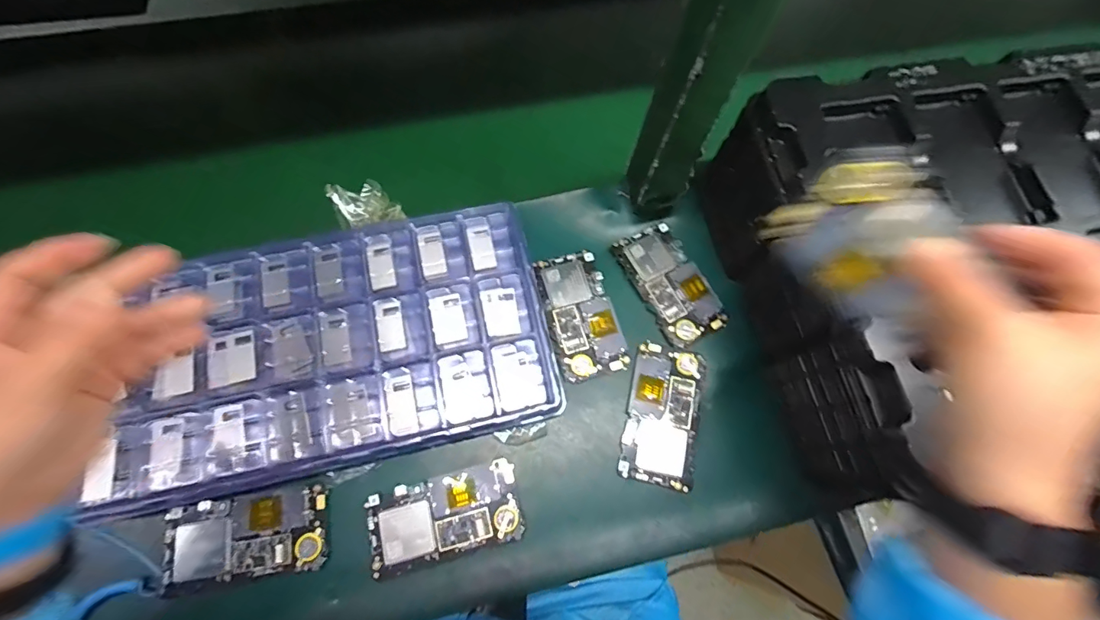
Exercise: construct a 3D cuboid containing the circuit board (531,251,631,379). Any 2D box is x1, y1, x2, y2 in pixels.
[{"bbox_3d":[0.030,0.004,0.454,0.064,0.012,0.122,-15,71,-8],"label":"circuit board"}]

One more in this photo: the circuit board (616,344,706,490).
[{"bbox_3d":[0.105,0.096,0.429,0.067,0.012,0.123,13,70,3],"label":"circuit board"}]

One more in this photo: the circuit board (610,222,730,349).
[{"bbox_3d":[0.121,-0.027,0.470,0.068,0.012,0.123,-27,73,-12],"label":"circuit board"}]

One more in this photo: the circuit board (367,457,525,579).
[{"bbox_3d":[-0.088,0.173,0.390,0.122,0.007,0.061,-11,70,-6],"label":"circuit board"}]

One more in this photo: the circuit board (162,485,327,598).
[{"bbox_3d":[-0.246,0.185,0.377,0.119,0.012,0.062,-7,70,-5],"label":"circuit board"}]

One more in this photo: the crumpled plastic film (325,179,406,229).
[{"bbox_3d":[-0.186,-0.102,0.462,0.082,0.031,0.044,4,69,-1],"label":"crumpled plastic film"}]

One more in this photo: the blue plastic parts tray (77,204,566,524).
[{"bbox_3d":[-0.183,0.030,0.410,0.360,0.035,0.207,-12,70,-7],"label":"blue plastic parts tray"}]

